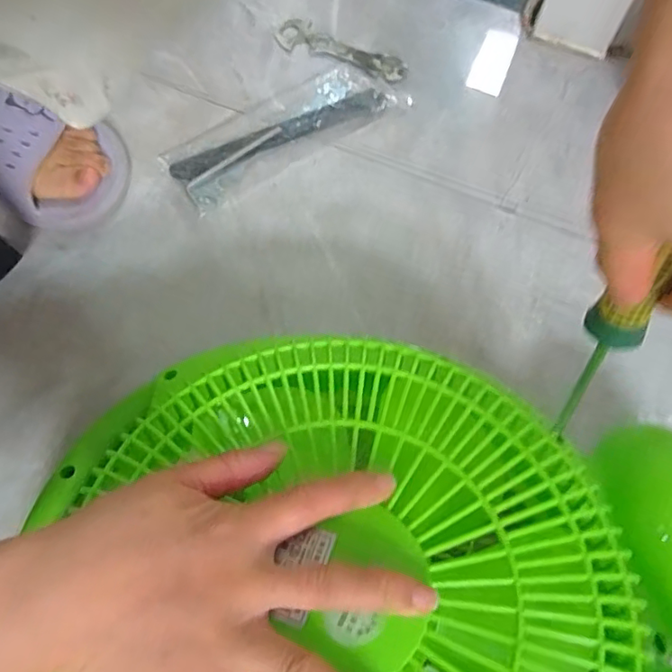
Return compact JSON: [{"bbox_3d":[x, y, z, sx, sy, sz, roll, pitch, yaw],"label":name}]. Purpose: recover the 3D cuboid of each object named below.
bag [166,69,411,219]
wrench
[{"bbox_3d":[-0.044,-0.183,0.507,0.209,0.018,0.074,-33,75,-10],"label":"bag"},{"bbox_3d":[0.003,-0.265,0.540,0.133,0.009,0.035,30,75,10],"label":"wrench"}]

